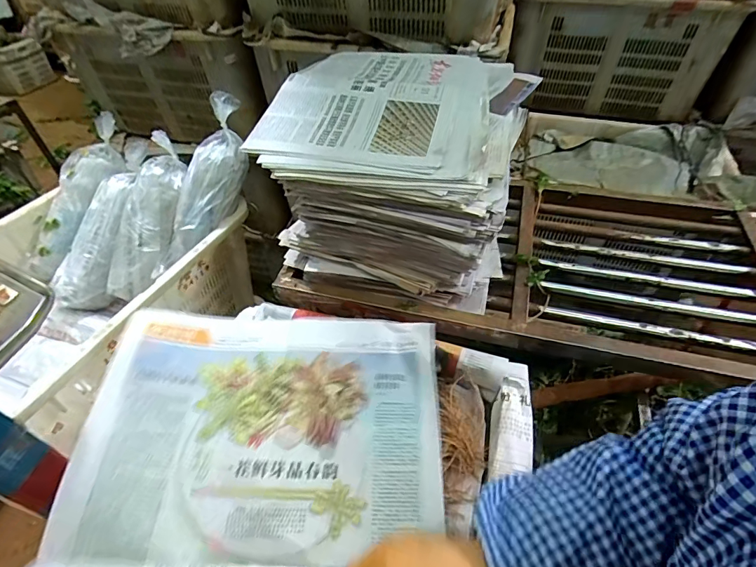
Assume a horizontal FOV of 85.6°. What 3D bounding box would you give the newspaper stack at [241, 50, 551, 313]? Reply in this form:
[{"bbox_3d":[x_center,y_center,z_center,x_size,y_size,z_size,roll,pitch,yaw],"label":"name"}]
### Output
[{"bbox_3d":[0.040,-0.195,0.712,0.374,0.268,0.431,12,47,12],"label":"newspaper stack"}]

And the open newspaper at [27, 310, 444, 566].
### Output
[{"bbox_3d":[-0.121,0.242,0.380,0.383,0.094,0.539,1,46,2],"label":"open newspaper"}]

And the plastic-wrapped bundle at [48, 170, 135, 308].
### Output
[{"bbox_3d":[-0.639,-0.104,0.945,0.104,0.072,0.332,10,81,11],"label":"plastic-wrapped bundle"}]

